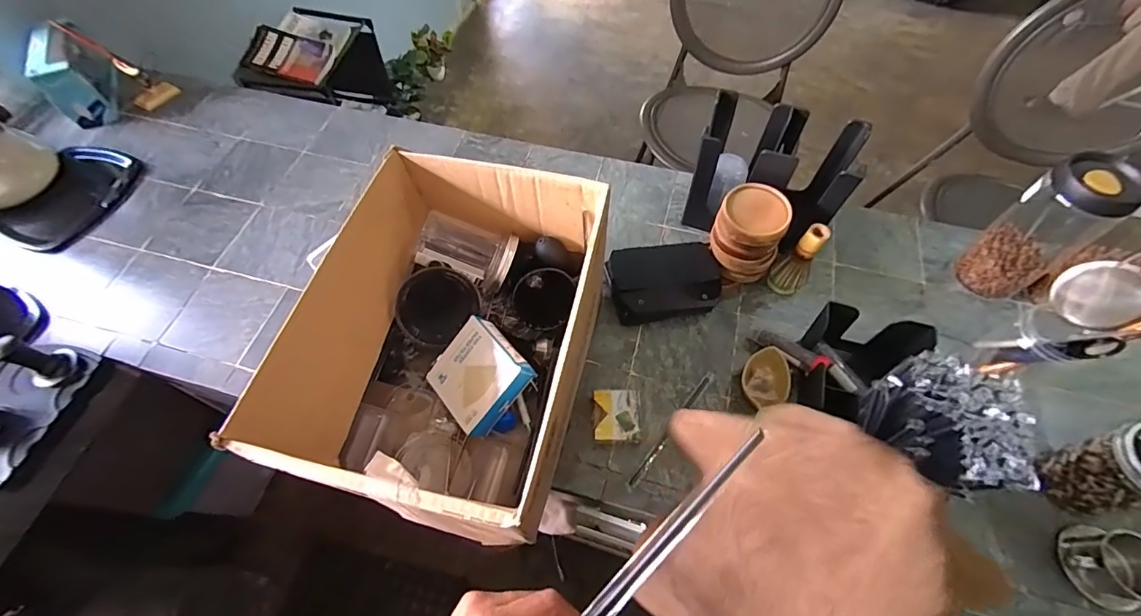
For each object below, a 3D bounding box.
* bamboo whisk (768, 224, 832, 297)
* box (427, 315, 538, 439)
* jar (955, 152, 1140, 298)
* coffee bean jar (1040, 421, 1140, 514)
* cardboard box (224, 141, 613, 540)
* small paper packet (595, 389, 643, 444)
[{"bbox_3d":[0.356,-0.069,0.750,0.050,0.136,0.047,0,60,1],"label":"bamboo whisk"},{"bbox_3d":[-0.115,0.088,0.618,0.120,0.035,0.115,41,101,30],"label":"box"},{"bbox_3d":[0.700,-0.114,0.717,0.091,0.226,0.102,-29,64,-15],"label":"jar"},{"bbox_3d":[0.671,0.201,0.587,0.084,0.120,0.084,-7,60,-3],"label":"coffee bean jar"},{"bbox_3d":[-0.134,0.052,0.616,0.291,0.251,0.396,12,61,7],"label":"cardboard box"},{"bbox_3d":[0.067,0.154,0.679,0.066,0.030,0.070,-1,60,0],"label":"small paper packet"}]

